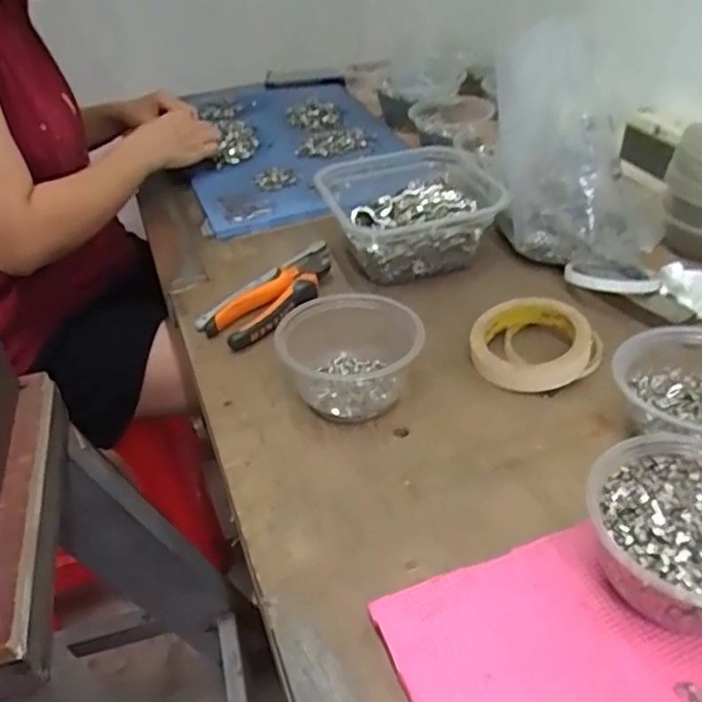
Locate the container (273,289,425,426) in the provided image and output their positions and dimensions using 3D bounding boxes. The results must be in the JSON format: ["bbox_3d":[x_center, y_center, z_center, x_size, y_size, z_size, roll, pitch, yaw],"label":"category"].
[{"bbox_3d":[0.002,0.006,0.548,0.108,0.067,0.105,-3,38,2],"label":"container"}]

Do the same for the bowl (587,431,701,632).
[{"bbox_3d":[0.199,0.107,0.391,0.111,0.057,0.114,-3,38,2],"label":"bowl"}]

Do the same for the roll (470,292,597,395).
[{"bbox_3d":[0.154,-0.007,0.574,0.095,0.031,0.090,-3,38,2],"label":"roll"}]

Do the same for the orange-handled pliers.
[{"bbox_3d":[-0.069,-0.062,0.673,0.074,0.026,0.175,22,45,29],"label":"orange-handled pliers"}]

